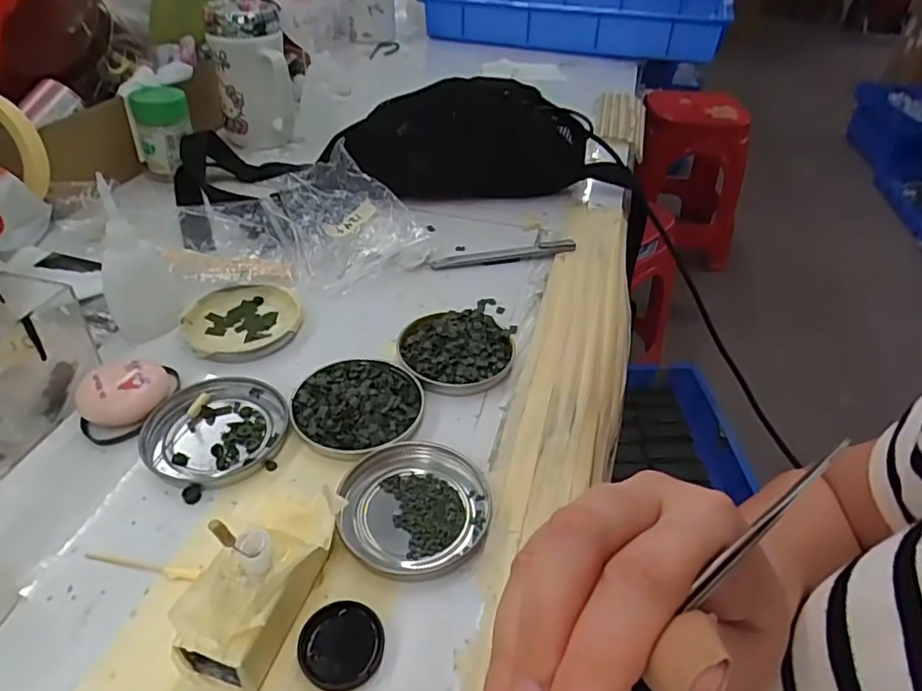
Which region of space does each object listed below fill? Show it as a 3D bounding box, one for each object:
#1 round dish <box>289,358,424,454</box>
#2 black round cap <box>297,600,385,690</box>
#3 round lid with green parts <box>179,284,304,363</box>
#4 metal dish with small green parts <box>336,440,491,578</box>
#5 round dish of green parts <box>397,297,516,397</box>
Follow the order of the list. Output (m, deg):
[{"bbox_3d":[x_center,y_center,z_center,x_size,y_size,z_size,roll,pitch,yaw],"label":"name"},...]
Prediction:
[{"bbox_3d":[-0.063,0.035,0.362,0.076,0.011,0.075,2,41,-2],"label":"round dish"},{"bbox_3d":[-0.052,0.131,0.257,0.035,0.006,0.035,2,41,-2],"label":"black round cap"},{"bbox_3d":[-0.156,-0.017,0.424,0.080,0.012,0.072,-11,43,-17],"label":"round lid with green parts"},{"bbox_3d":[-0.025,0.085,0.313,0.077,0.012,0.072,2,41,-2],"label":"metal dish with small green parts"},{"bbox_3d":[0.003,-0.003,0.411,0.092,0.014,0.083,-21,46,-26],"label":"round dish of green parts"}]

